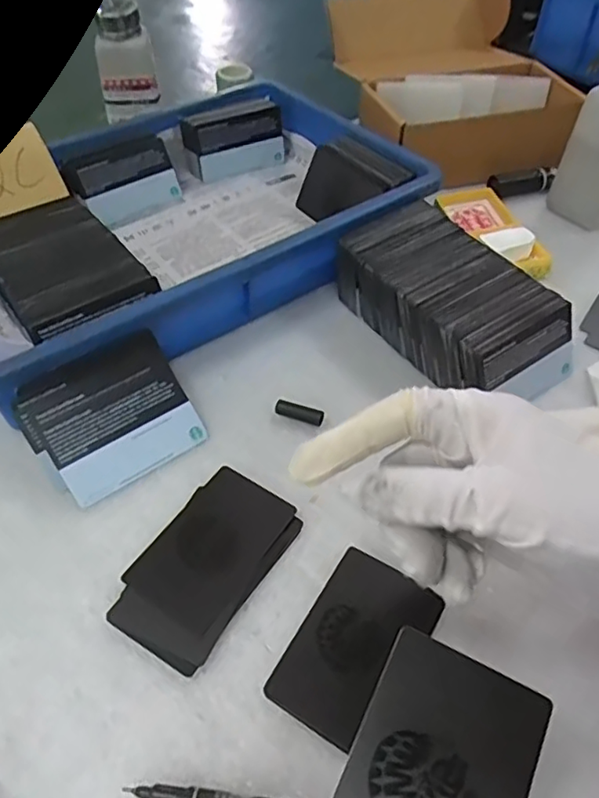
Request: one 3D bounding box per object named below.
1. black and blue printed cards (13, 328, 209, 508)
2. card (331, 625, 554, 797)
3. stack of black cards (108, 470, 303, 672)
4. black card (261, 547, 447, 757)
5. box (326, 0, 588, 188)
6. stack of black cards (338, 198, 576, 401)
[{"bbox_3d":[-0.110,0.011,0.351,0.089,0.004,0.079,-30,90,-24],"label":"black and blue printed cards"},{"bbox_3d":[0.042,0.124,0.188,0.054,0.004,0.084,24,65,15],"label":"card"},{"bbox_3d":[-0.048,0.084,0.312,0.060,0.011,0.102,26,54,20],"label":"stack of black cards"},{"bbox_3d":[0.026,0.117,0.285,0.052,0.005,0.082,30,62,18],"label":"black card"},{"bbox_3d":[0.145,-0.309,0.579,0.182,0.099,0.194,-9,50,-8],"label":"box"},{"bbox_3d":[0.106,-0.066,0.411,0.089,0.052,0.156,-31,56,-24],"label":"stack of black cards"}]

